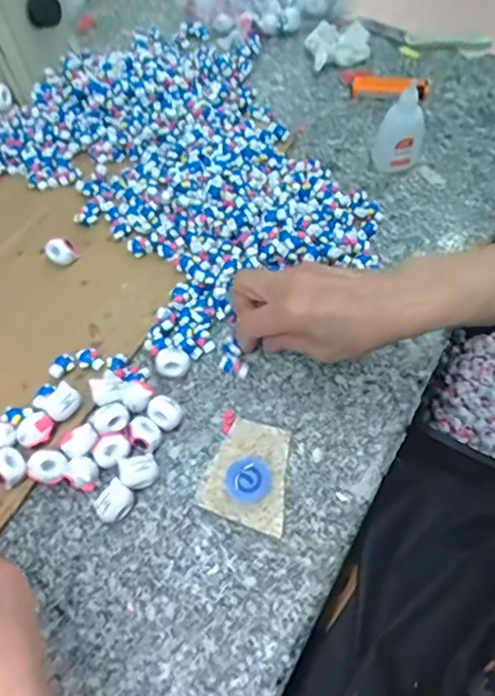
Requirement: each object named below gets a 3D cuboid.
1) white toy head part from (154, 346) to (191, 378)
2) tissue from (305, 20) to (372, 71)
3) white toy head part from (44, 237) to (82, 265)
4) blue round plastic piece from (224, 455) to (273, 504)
[{"bbox_3d":[-0.057,0.013,0.431,0.025,0.020,0.020,-15,59,-8],"label":"white toy head part"},{"bbox_3d":[0.106,-0.354,0.655,0.073,0.023,0.086,7,59,5],"label":"tissue"},{"bbox_3d":[-0.161,-0.085,0.487,0.026,0.022,0.025,0,59,0],"label":"white toy head part"},{"bbox_3d":[0.001,0.089,0.382,0.029,0.011,0.032,34,65,19],"label":"blue round plastic piece"}]

